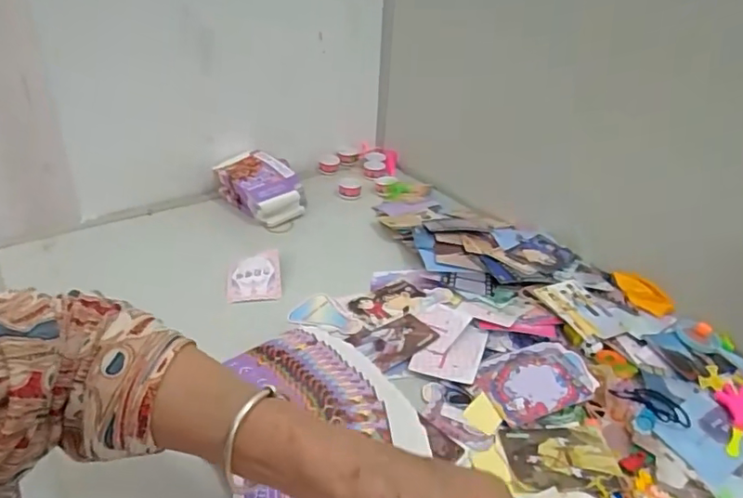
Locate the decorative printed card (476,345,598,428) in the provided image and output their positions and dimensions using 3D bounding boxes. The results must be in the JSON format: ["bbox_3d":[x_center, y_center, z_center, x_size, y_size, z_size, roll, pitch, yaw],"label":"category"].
[{"bbox_3d":[0.155,0.123,0.506,0.109,0.007,0.081,-12,33,-13],"label":"decorative printed card"}]

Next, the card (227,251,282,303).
[{"bbox_3d":[-0.139,0.032,0.635,0.062,0.018,0.072,-2,32,-8],"label":"card"}]

